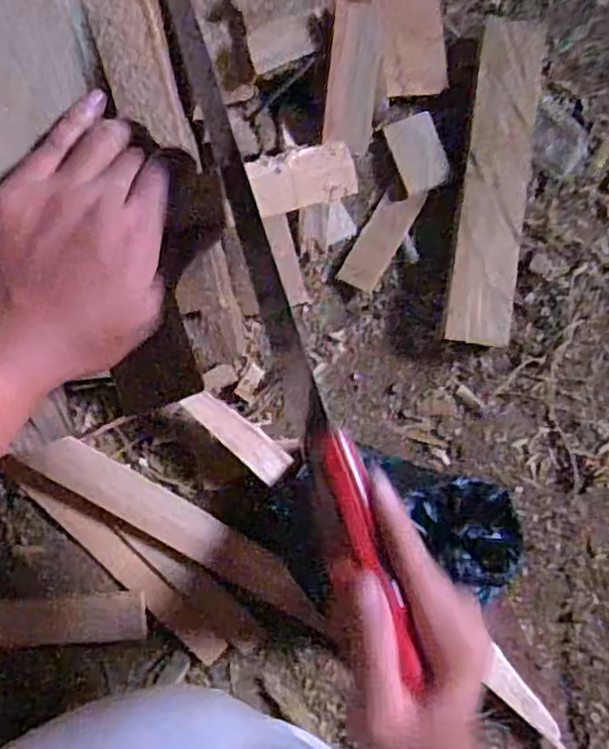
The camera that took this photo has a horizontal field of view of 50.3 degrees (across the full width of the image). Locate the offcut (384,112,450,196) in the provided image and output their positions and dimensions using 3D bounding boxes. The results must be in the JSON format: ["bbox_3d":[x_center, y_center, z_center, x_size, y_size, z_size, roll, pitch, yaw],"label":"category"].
[{"bbox_3d":[0.091,-0.177,0.514,0.037,0.010,0.062,-17,89,1],"label":"offcut"}]

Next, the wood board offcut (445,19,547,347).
[{"bbox_3d":[0.149,-0.151,0.509,0.049,0.028,0.252,8,91,-2],"label":"wood board offcut"}]

